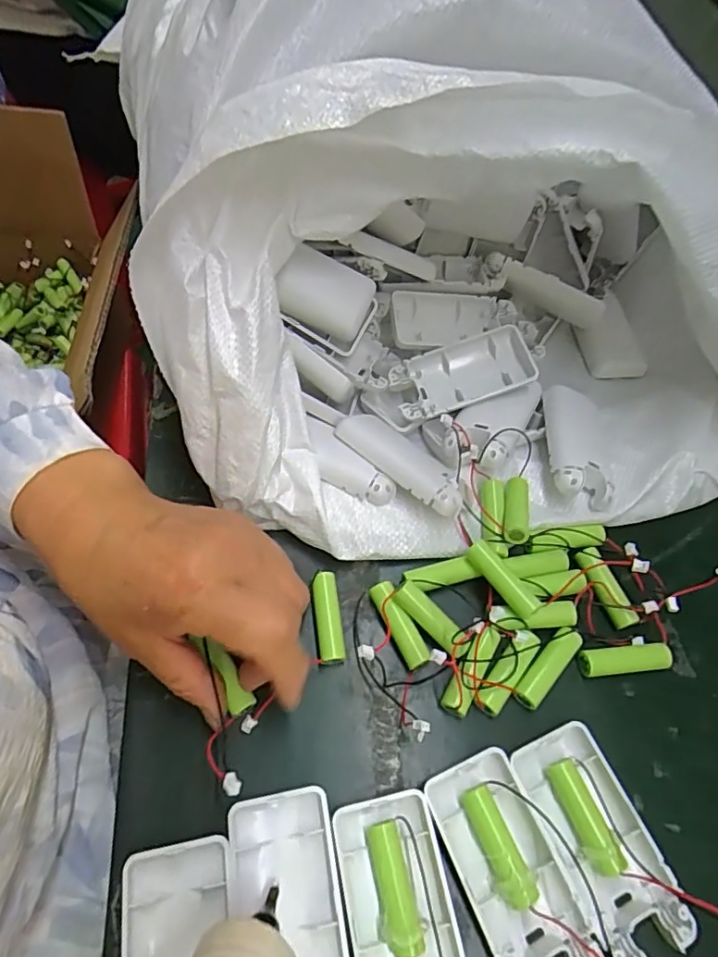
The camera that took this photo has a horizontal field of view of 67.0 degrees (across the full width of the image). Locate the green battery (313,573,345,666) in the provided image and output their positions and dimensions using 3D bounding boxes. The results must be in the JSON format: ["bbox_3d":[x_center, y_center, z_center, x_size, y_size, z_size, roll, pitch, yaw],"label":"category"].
[{"bbox_3d":[-0.017,0.078,0.303,0.015,0.015,0.050,-7,64,-7],"label":"green battery"}]

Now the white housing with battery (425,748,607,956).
[{"bbox_3d":[0.070,0.183,0.249,0.044,0.016,0.098,-19,63,-15],"label":"white housing with battery"}]

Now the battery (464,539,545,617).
[{"bbox_3d":[0.082,0.059,0.314,0.014,0.016,0.049,-35,68,-22],"label":"battery"}]

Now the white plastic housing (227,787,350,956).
[{"bbox_3d":[-0.031,0.191,0.236,0.047,0.013,0.092,-7,61,-9],"label":"white plastic housing"}]

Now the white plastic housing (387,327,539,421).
[{"bbox_3d":[0.071,-0.073,0.375,0.095,0.019,0.044,-18,82,1],"label":"white plastic housing"}]

